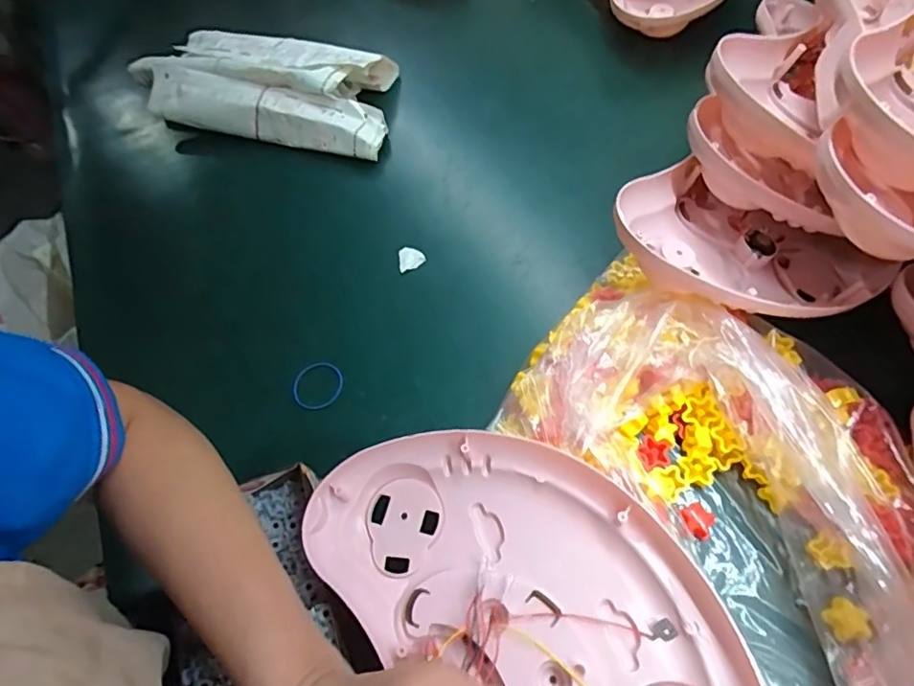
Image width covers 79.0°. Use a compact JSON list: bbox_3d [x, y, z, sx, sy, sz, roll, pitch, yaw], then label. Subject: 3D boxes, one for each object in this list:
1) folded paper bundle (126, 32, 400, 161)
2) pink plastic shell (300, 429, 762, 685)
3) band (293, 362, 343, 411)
[{"bbox_3d":[-0.233,-0.328,0.687,0.345,0.065,0.161,15,62,13],"label":"folded paper bundle"},{"bbox_3d":[0.048,0.204,0.324,0.228,0.050,0.329,-13,63,-5],"label":"pink plastic shell"},{"bbox_3d":[-0.123,0.037,0.492,0.045,0.005,0.039,-25,61,-10],"label":"band"}]

